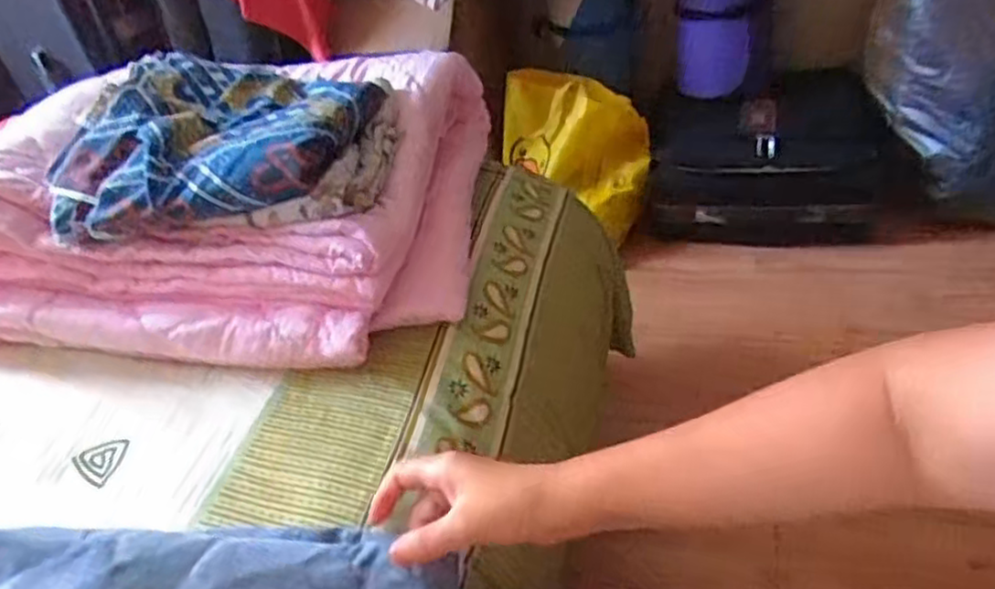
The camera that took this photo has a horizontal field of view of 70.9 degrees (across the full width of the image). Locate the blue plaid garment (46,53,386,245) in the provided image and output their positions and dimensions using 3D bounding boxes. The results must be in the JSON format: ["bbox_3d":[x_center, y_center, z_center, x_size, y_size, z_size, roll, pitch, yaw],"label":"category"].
[{"bbox_3d":[-0.274,-0.160,0.698,0.294,0.072,0.227,-5,42,6],"label":"blue plaid garment"}]

